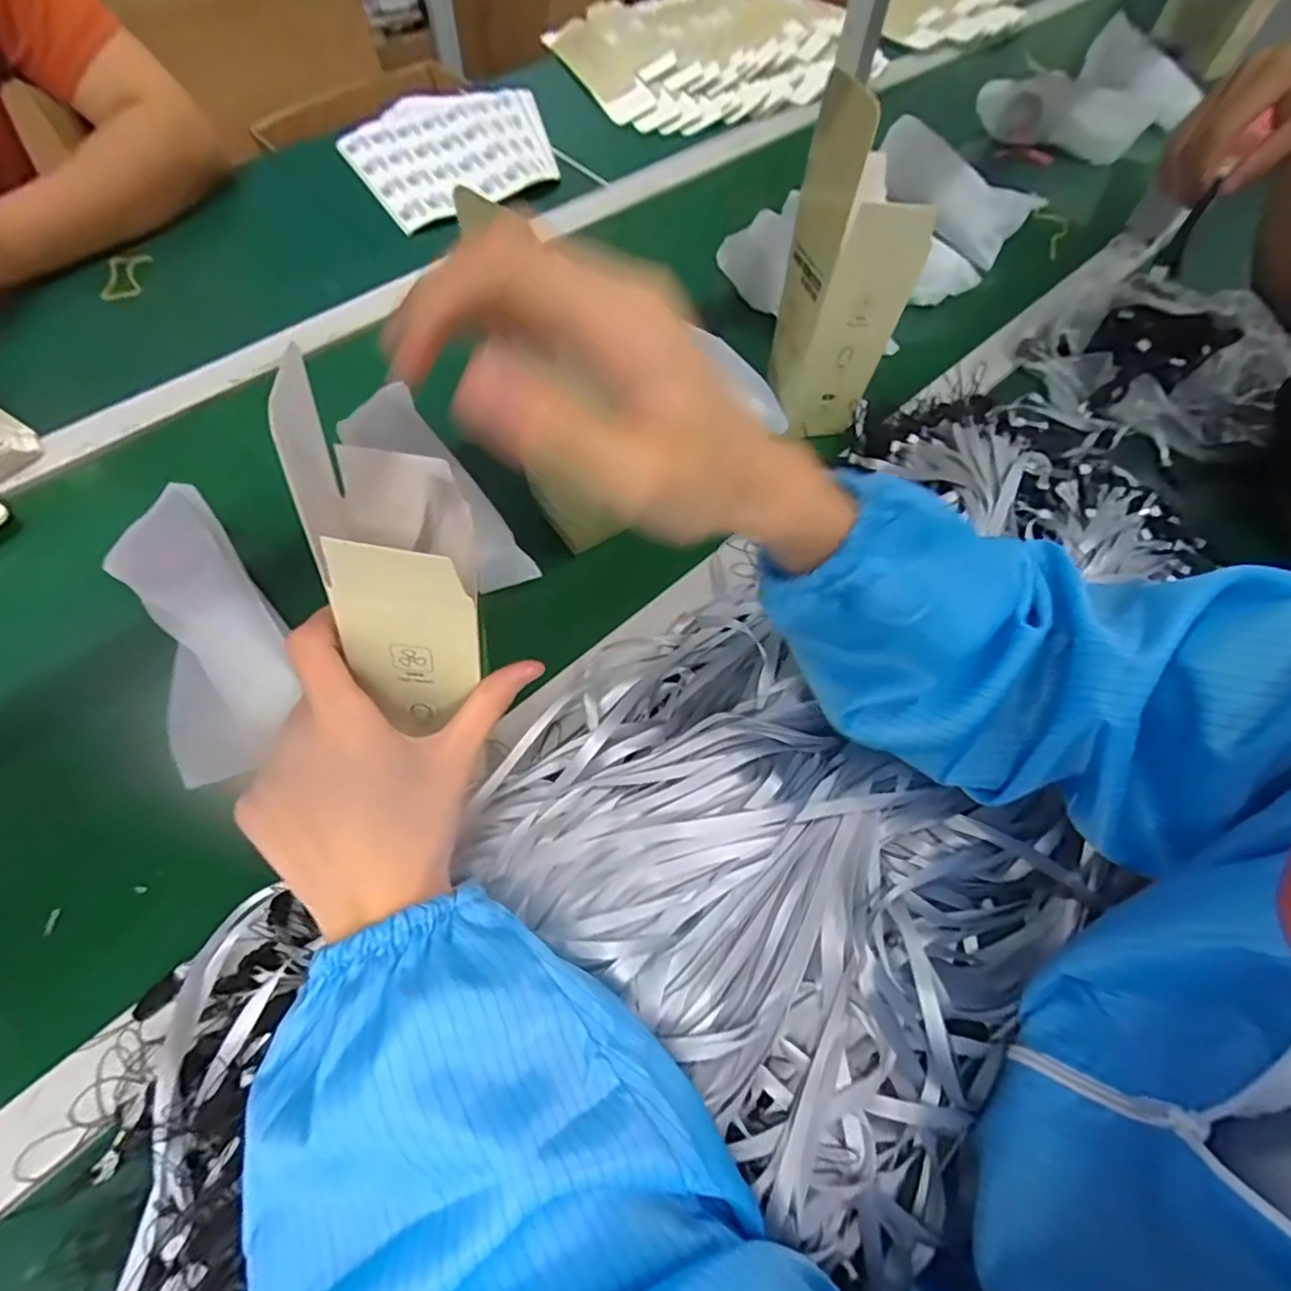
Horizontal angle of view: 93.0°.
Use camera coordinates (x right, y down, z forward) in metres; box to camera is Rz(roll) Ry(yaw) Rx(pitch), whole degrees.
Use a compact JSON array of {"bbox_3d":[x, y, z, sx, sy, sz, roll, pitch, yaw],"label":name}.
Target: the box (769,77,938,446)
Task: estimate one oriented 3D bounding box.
[{"bbox_3d":[0.142,-0.247,0.442,0.084,0.215,0.050,9,61,4],"label":"box"}]

